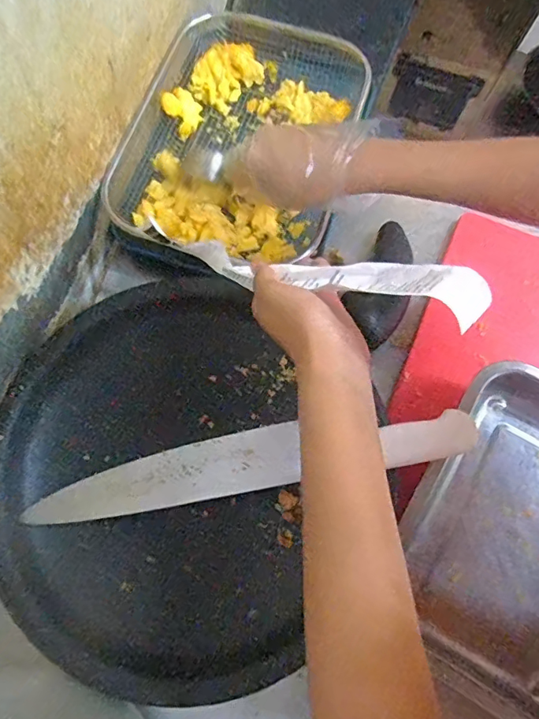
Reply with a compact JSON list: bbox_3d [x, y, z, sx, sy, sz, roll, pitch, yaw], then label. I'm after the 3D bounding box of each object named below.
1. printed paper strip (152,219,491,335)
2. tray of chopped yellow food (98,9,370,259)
[{"bbox_3d":[0.020,-0.069,0.360,0.263,0.034,0.040,16,70,31],"label":"printed paper strip"},{"bbox_3d":[-0.029,-0.229,0.520,0.213,0.067,0.272,17,73,3],"label":"tray of chopped yellow food"}]

